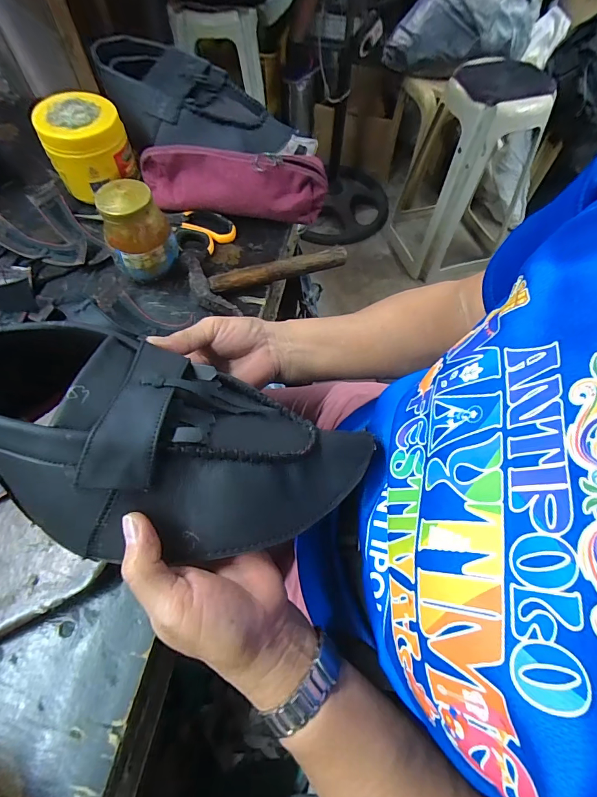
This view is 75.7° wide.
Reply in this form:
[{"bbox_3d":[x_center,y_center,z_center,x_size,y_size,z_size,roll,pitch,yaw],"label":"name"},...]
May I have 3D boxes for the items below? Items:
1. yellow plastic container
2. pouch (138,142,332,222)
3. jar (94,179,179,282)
[{"bbox_3d":[-0.269,-0.323,0.496,0.098,0.083,0.095,-22,66,-11],"label":"yellow plastic container"},{"bbox_3d":[-0.085,-0.265,0.484,0.232,0.075,0.042,7,64,3],"label":"pouch"},{"bbox_3d":[-0.176,-0.180,0.425,0.069,0.092,0.062,-39,71,-18],"label":"jar"}]

